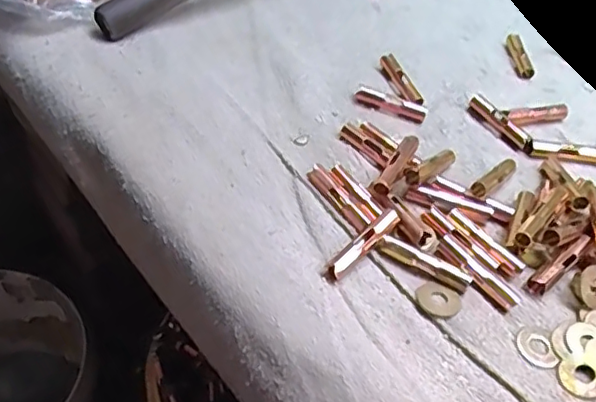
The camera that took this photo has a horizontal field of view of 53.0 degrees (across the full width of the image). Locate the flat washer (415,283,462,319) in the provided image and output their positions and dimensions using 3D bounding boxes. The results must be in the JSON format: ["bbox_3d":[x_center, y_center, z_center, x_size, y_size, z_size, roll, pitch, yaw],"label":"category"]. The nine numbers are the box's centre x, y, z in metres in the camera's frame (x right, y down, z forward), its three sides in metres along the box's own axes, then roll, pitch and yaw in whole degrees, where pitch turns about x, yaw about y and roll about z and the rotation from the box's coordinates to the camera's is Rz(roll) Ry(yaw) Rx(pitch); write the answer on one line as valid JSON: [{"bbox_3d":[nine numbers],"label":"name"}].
[{"bbox_3d":[0.069,0.048,0.294,0.021,0.004,0.019,27,51,21],"label":"flat washer"}]

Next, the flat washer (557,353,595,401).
[{"bbox_3d":[0.130,0.080,0.272,0.020,0.004,0.022,-32,46,-9],"label":"flat washer"}]

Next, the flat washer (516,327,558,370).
[{"bbox_3d":[0.113,0.069,0.284,0.016,0.004,0.022,-5,47,-8],"label":"flat washer"}]

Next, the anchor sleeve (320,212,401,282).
[{"bbox_3d":[0.033,0.022,0.304,0.051,0.010,0.007,-40,60,-20],"label":"anchor sleeve"}]

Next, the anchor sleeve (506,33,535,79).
[{"bbox_3d":[0.167,-0.110,0.453,0.013,0.007,0.047,-2,46,-4],"label":"anchor sleeve"}]

